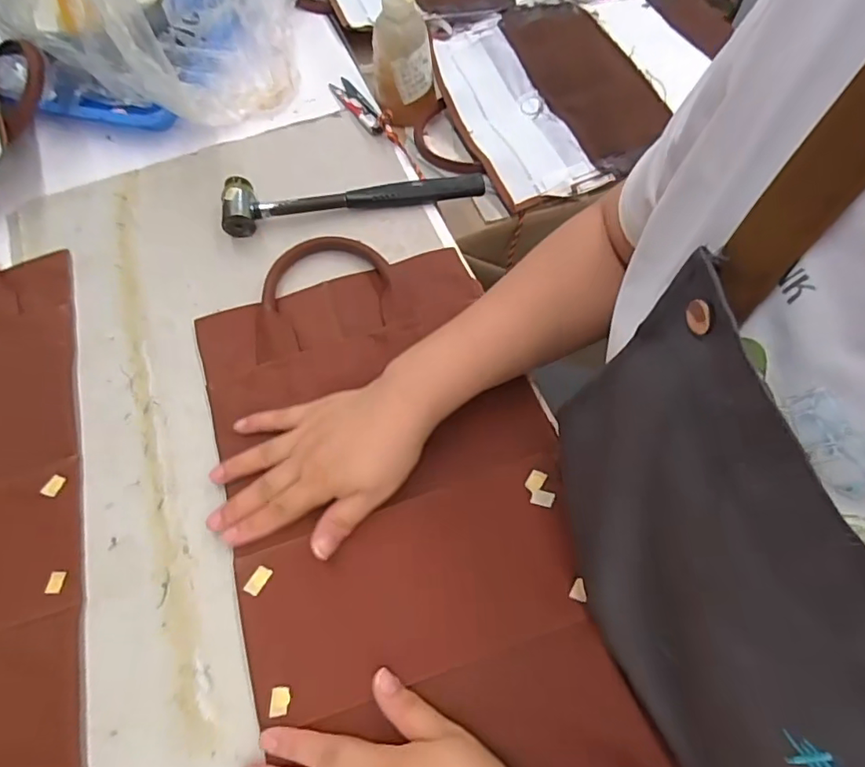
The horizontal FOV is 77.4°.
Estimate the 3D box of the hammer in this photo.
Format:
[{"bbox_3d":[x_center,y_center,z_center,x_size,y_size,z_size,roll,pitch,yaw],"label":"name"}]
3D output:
[{"bbox_3d":[-0.073,-0.175,0.504,0.240,0.022,0.053,-5,63,-1],"label":"hammer"}]

